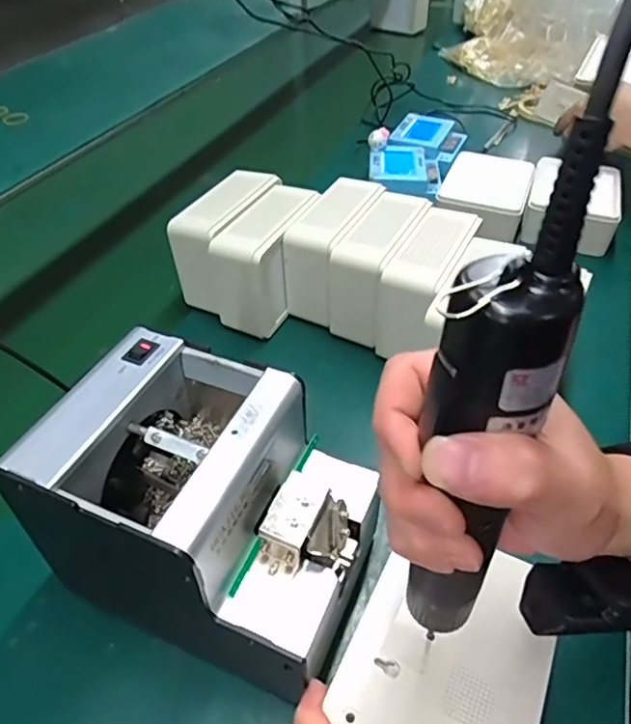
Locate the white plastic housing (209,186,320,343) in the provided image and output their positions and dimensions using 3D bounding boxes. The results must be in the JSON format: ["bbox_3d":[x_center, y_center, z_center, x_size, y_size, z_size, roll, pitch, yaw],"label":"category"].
[{"bbox_3d":[-0.050,-0.103,0.592,0.064,0.113,0.140,16,46,17],"label":"white plastic housing"}]

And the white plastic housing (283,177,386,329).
[{"bbox_3d":[0.020,-0.116,0.599,0.058,0.108,0.131,19,47,20],"label":"white plastic housing"}]

